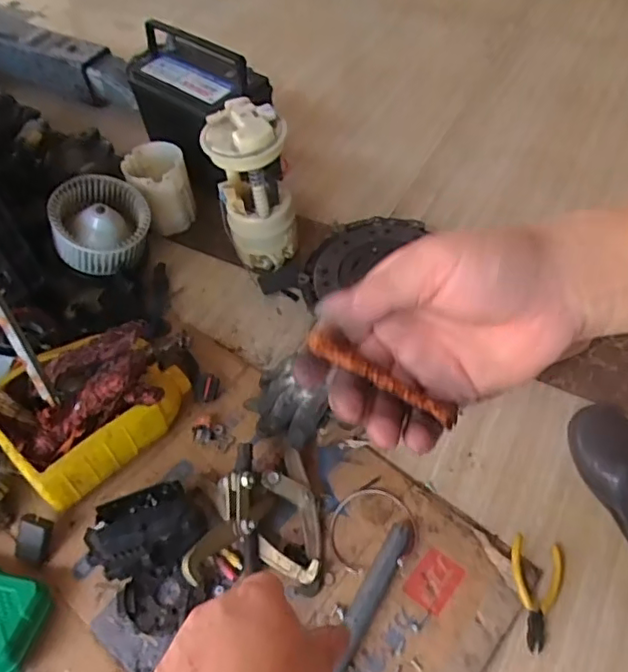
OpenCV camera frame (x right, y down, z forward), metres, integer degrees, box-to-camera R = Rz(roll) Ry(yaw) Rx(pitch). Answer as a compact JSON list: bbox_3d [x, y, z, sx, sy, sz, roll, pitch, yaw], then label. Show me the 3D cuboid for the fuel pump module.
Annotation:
[{"bbox_3d":[-0.091,-0.221,0.920,0.115,0.241,0.116,-12,54,-4],"label":"fuel pump module"}]

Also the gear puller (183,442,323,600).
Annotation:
[{"bbox_3d":[-0.062,0.194,0.673,0.131,0.110,0.167,-4,54,2],"label":"gear puller"}]

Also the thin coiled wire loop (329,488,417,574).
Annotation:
[{"bbox_3d":[0.066,0.225,0.705,0.103,0.011,0.096,-1,44,1],"label":"thin coiled wire loop"}]

